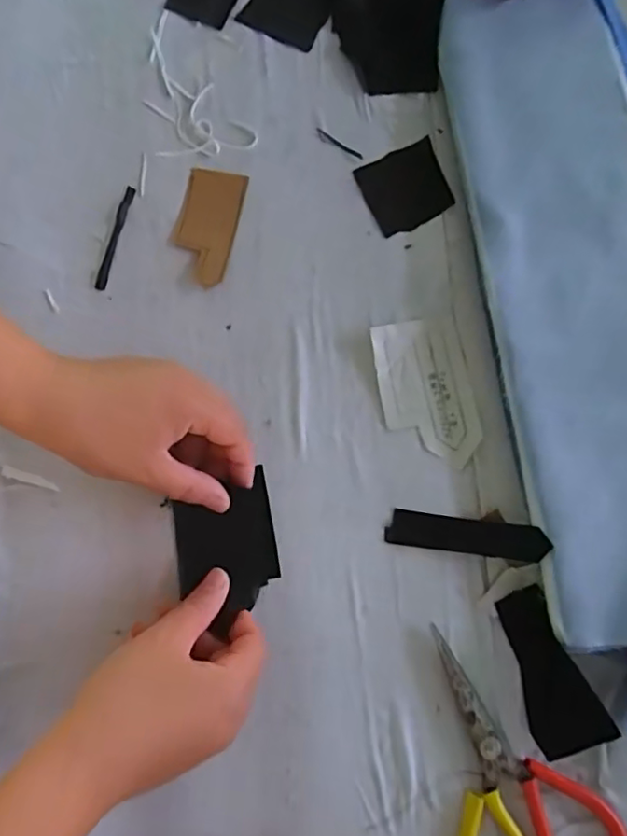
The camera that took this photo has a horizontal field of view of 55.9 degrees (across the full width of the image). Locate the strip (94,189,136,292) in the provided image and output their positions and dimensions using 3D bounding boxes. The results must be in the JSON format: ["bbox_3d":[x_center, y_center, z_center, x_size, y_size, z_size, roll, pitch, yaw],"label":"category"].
[{"bbox_3d":[-0.134,-0.121,0.397,0.009,0.004,0.074,14,79,2],"label":"strip"}]

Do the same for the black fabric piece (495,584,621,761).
[{"bbox_3d":[0.133,0.144,0.333,0.034,0.027,0.087,-19,79,-4],"label":"black fabric piece"}]

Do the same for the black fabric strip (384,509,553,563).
[{"bbox_3d":[0.092,0.071,0.357,0.092,0.006,0.021,5,78,15],"label":"black fabric strip"}]

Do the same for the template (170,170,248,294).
[{"bbox_3d":[-0.073,-0.129,0.398,0.041,0.004,0.082,13,79,2],"label":"template"}]

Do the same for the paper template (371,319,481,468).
[{"bbox_3d":[0.072,-0.017,0.381,0.057,0.005,0.092,-9,81,0],"label":"paper template"}]

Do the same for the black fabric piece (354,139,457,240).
[{"bbox_3d":[0.063,-0.157,0.404,0.055,0.005,0.056,-21,80,-5],"label":"black fabric piece"}]

